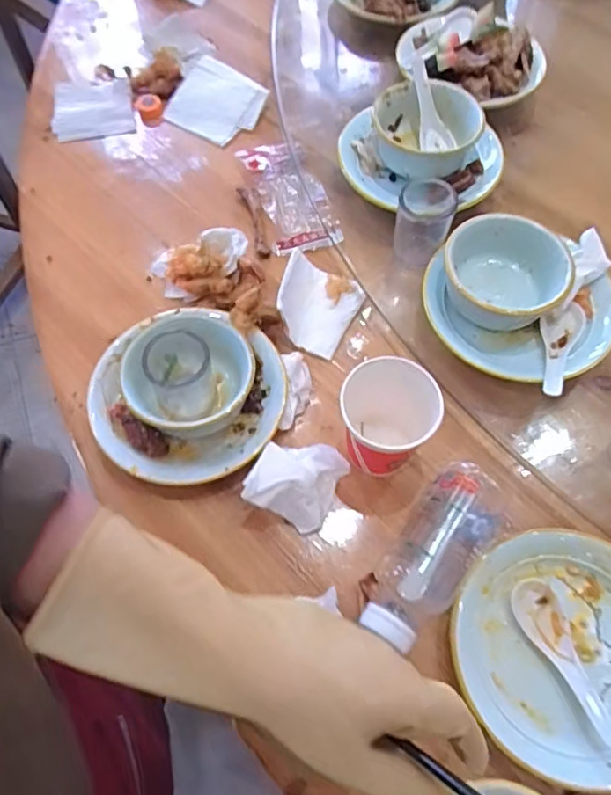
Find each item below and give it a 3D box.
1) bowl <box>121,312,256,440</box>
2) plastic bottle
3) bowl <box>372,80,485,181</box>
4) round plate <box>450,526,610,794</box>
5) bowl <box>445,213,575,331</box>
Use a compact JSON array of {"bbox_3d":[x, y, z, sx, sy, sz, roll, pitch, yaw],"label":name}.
[{"bbox_3d":[-0.099,-0.016,0.515,0.106,0.059,0.093,-13,65,-7],"label":"bowl"},{"bbox_3d":[0.104,0.117,0.461,0.063,0.056,0.164,40,70,17],"label":"plastic bottle"},{"bbox_3d":[0.124,-0.278,0.615,0.100,0.047,0.098,0,63,-1],"label":"bowl"},{"bbox_3d":[0.196,0.187,0.442,0.166,0.027,0.162,0,64,-1],"label":"round plate"},{"bbox_3d":[0.180,-0.113,0.536,0.092,0.049,0.109,-15,64,-9],"label":"bowl"}]

